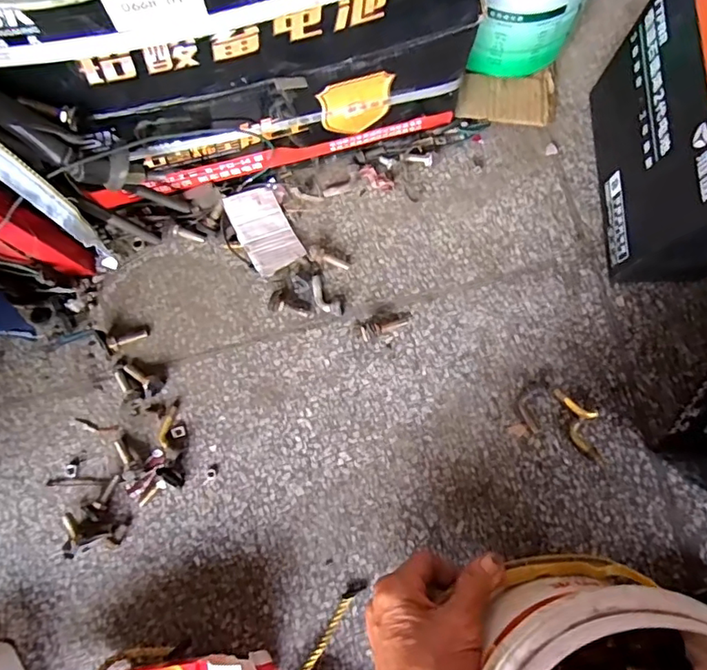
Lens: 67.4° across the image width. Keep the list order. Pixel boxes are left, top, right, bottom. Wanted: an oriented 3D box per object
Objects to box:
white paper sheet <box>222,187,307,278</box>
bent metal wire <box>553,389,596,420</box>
[{"bbox_3d":[-0.075,-0.090,0.454,0.046,0.005,0.080,-22,74,-21],"label":"white paper sheet"},{"bbox_3d":[0.178,0.058,0.426,0.039,0.011,0.011,35,81,8],"label":"bent metal wire"}]

